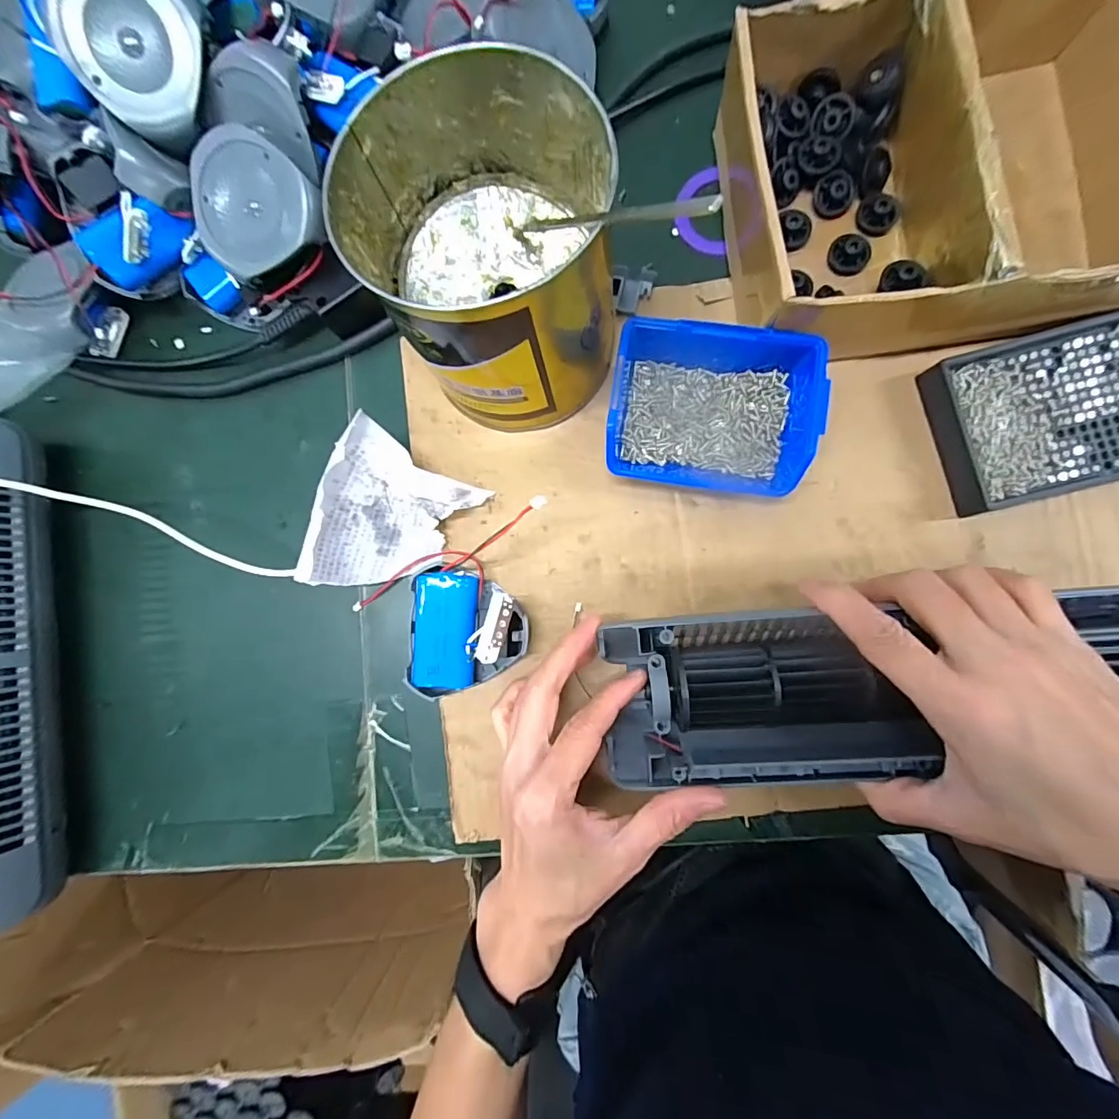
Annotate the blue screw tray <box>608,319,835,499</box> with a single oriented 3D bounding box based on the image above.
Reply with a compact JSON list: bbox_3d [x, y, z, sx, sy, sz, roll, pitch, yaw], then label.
[{"bbox_3d":[0.085,-0.087,0.283,0.109,0.044,0.086,10,87,5],"label":"blue screw tray"}]

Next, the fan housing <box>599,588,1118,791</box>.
[{"bbox_3d":[0.175,0.062,0.250,0.300,0.061,0.086,-6,88,7],"label":"fan housing"}]

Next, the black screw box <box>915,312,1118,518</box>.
[{"bbox_3d":[0.293,-0.086,0.282,0.137,0.028,0.089,-14,85,4],"label":"black screw box"}]

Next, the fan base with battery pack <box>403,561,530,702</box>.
[{"bbox_3d":[-0.057,0.044,0.285,0.073,0.043,0.079,3,86,5],"label":"fan base with battery pack"}]

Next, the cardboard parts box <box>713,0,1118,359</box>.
[{"bbox_3d":[0.203,-0.209,0.266,0.205,0.075,0.172,-5,85,4],"label":"cardboard parts box"}]

